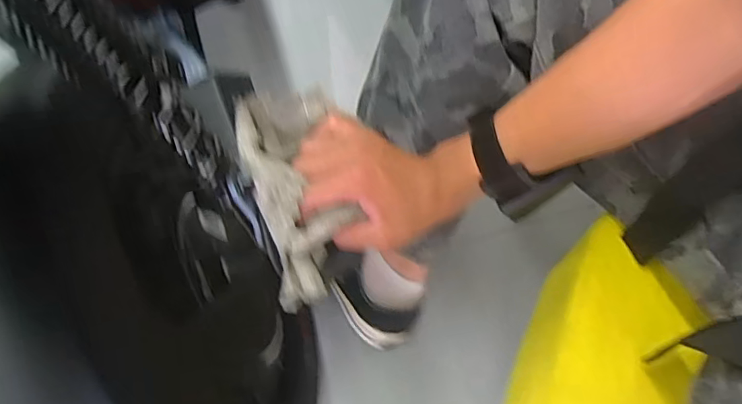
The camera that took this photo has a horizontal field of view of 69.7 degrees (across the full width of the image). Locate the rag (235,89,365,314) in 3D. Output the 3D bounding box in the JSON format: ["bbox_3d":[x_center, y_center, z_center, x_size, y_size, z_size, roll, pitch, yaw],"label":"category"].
[{"bbox_3d":[-0.059,-0.009,0.417,0.073,0.046,0.171,-11,71,-6],"label":"rag"}]

